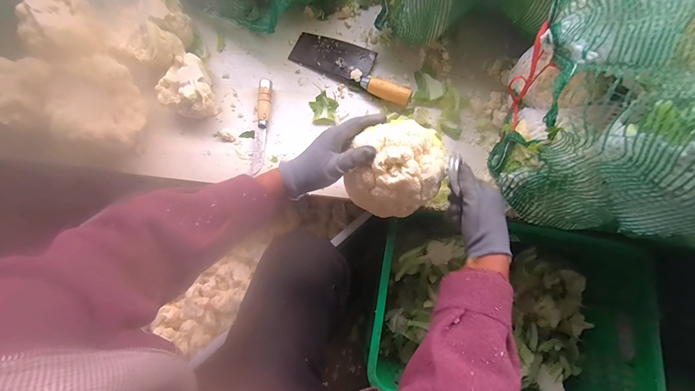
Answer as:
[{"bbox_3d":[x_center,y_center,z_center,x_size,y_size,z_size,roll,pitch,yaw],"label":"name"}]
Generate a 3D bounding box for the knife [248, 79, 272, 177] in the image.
[{"bbox_3d":[-0.162,-0.132,0.557,0.023,0.026,0.183,5,73,-1],"label":"knife"}]

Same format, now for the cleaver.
[{"bbox_3d":[0.015,-0.267,0.594,0.264,0.033,0.090,28,74,6],"label":"cleaver"}]

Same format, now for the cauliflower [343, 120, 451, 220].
[{"bbox_3d":[0.073,-0.040,0.424,0.127,0.084,0.119,25,74,6],"label":"cauliflower"}]

